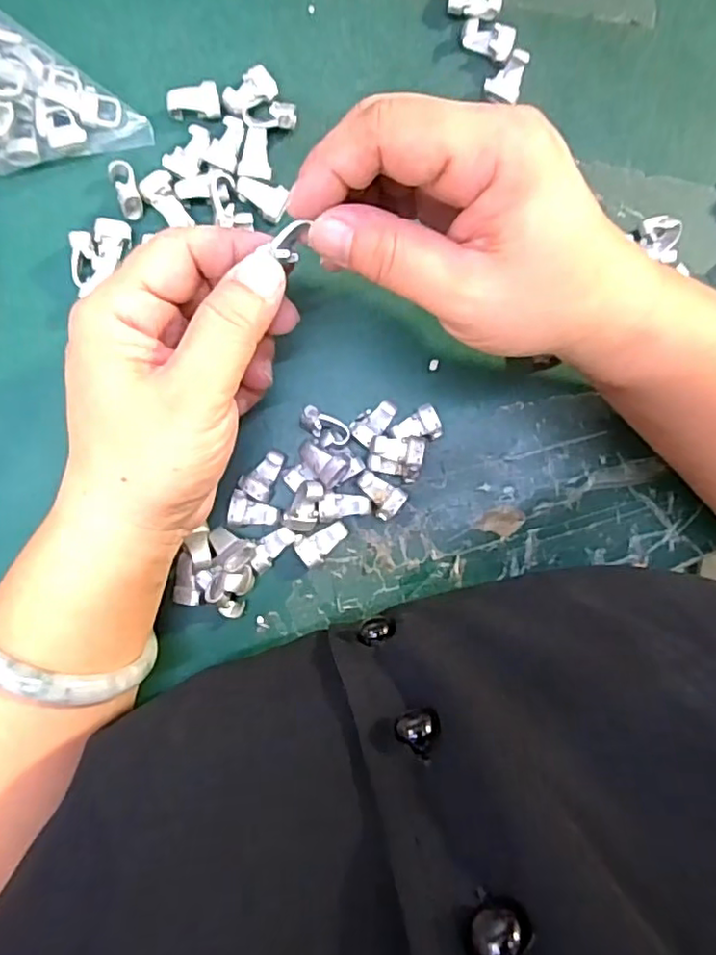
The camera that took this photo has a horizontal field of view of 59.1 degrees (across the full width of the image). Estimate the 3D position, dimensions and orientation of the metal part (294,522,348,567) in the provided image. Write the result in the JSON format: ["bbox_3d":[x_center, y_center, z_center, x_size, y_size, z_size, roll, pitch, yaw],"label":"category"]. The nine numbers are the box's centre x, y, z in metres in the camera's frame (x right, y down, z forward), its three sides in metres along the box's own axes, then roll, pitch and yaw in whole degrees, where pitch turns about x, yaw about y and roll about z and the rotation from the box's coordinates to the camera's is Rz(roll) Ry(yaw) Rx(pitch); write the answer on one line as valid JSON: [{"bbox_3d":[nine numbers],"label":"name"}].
[{"bbox_3d":[-0.015,0.029,0.276,0.023,0.008,0.013,-25,90,-3],"label":"metal part"}]

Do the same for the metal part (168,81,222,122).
[{"bbox_3d":[-0.071,-0.164,0.275,0.022,0.006,0.015,0,89,-2],"label":"metal part"}]

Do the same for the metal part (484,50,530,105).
[{"bbox_3d":[0.065,-0.177,0.279,0.016,0.008,0.021,16,88,-2],"label":"metal part"}]

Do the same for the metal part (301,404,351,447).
[{"bbox_3d":[-0.014,-0.021,0.269,0.022,0.008,0.013,26,88,-2],"label":"metal part"}]

